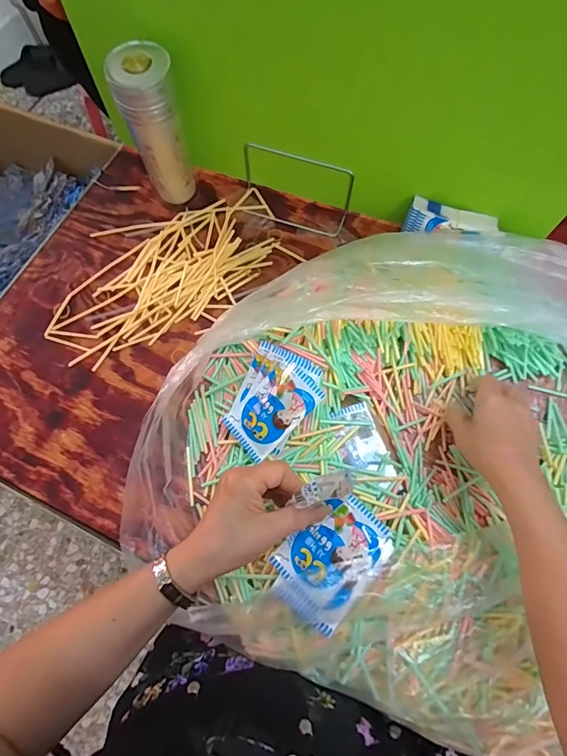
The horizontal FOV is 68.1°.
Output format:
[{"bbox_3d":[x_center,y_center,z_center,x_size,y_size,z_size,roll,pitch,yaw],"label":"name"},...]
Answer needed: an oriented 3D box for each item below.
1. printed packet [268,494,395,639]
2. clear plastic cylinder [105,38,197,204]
[{"bbox_3d":[0.046,0.172,0.404,0.081,0.023,0.115,37,76,13],"label":"printed packet"},{"bbox_3d":[-0.153,-0.303,0.528,0.065,0.190,0.059,-6,71,-1],"label":"clear plastic cylinder"}]

